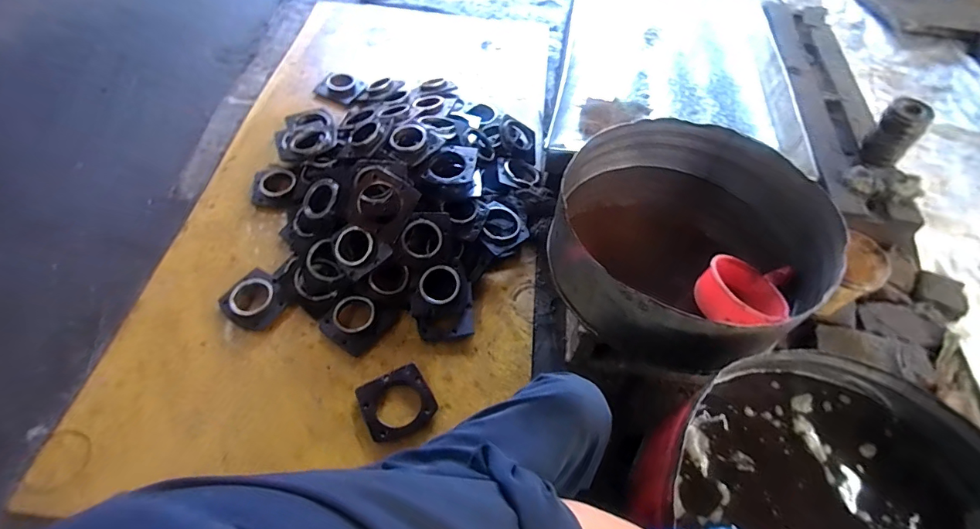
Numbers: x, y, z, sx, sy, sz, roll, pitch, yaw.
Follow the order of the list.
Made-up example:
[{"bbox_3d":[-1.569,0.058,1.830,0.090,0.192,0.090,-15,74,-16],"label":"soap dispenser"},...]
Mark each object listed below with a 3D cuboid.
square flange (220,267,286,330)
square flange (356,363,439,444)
[{"bbox_3d":[-0.617,0.091,1.185,0.155,0.021,0.142,32,63,16],"label":"square flange"},{"bbox_3d":[-0.215,0.324,1.055,0.159,0.014,0.152,-23,62,-15],"label":"square flange"}]

